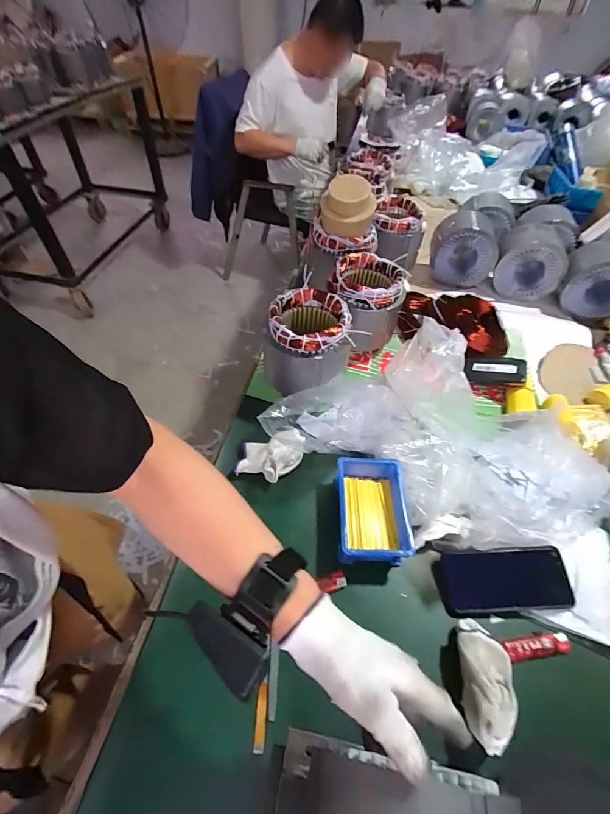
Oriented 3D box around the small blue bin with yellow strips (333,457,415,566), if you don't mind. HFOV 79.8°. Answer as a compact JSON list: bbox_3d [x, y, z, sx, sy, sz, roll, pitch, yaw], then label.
[{"bbox_3d":[0.099,0.151,0.538,0.102,0.055,0.143,2,51,-1],"label":"small blue bin with yellow strips"}]

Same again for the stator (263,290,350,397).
[{"bbox_3d":[0.010,-0.113,0.666,0.145,0.146,0.154,19,53,11],"label":"stator"}]

